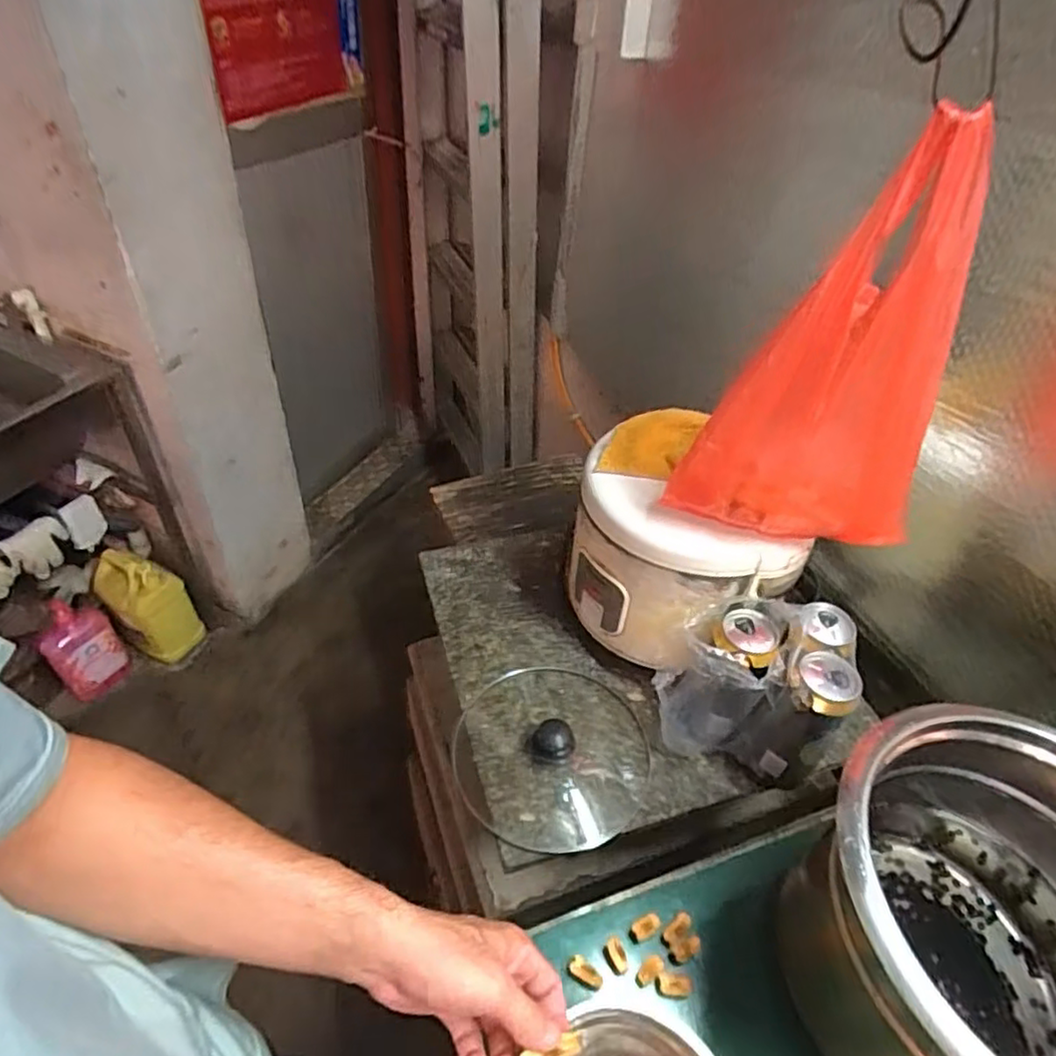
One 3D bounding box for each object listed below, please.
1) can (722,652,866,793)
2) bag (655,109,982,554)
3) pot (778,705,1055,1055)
[{"bbox_3d":[0.265,0.190,0.641,0.067,0.153,0.064,2,44,-2],"label":"can"},{"bbox_3d":[0.243,-0.120,0.505,0.197,0.310,0.055,2,44,-2],"label":"bag"},{"bbox_3d":[0.330,0.289,0.458,0.226,0.227,0.255,-15,47,-19],"label":"pot"}]

